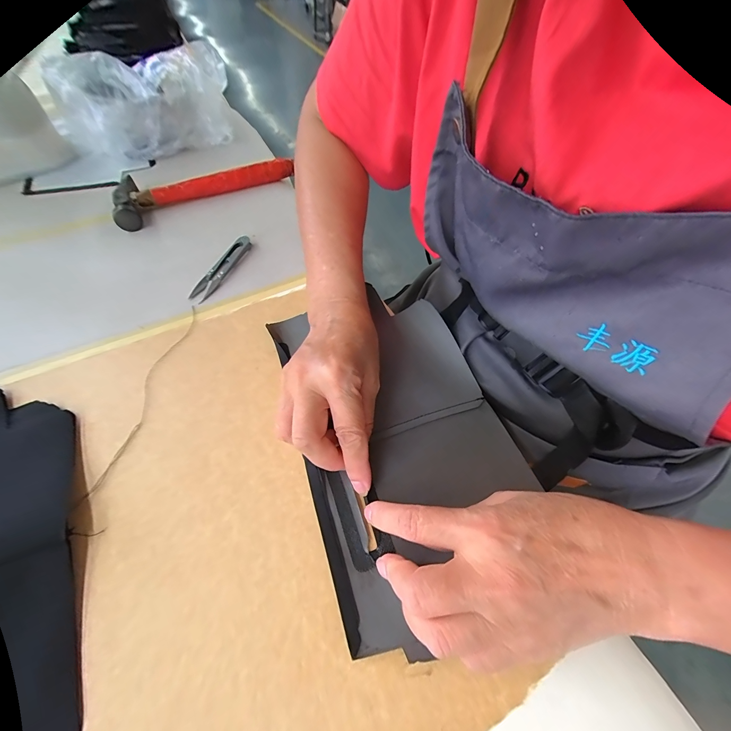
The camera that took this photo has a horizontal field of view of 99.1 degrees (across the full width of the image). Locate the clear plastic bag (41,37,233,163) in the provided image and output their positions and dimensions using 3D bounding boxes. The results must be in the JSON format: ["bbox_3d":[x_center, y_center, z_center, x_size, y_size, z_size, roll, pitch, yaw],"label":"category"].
[{"bbox_3d":[-0.320,-0.404,0.491,0.114,0.119,0.250,39,64,22],"label":"clear plastic bag"}]

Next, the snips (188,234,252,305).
[{"bbox_3d":[-0.164,-0.114,0.358,0.022,0.012,0.104,17,58,9],"label":"snips"}]

